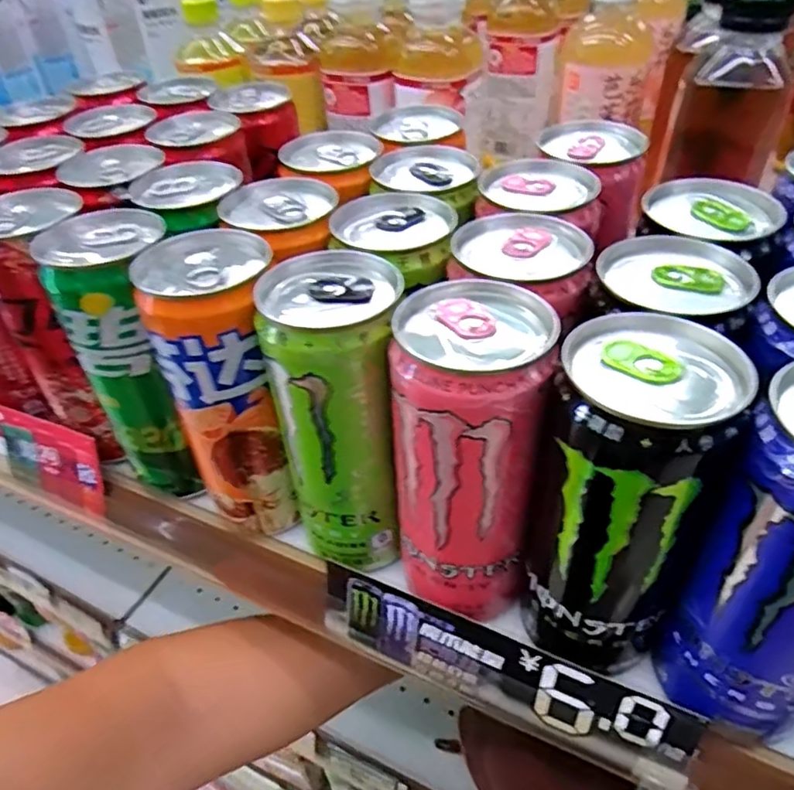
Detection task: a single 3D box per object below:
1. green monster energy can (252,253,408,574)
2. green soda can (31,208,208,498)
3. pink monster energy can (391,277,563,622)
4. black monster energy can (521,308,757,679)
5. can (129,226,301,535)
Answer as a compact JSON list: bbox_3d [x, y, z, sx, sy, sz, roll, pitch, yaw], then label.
[{"bbox_3d":[-0.023,0.012,0.266,0.056,0.133,0.054,-6,43,-2],"label":"green monster energy can"},{"bbox_3d":[-0.128,-0.016,0.312,0.055,0.137,0.059,-13,43,-9],"label":"green soda can"},{"bbox_3d":[0.027,0.026,0.244,0.055,0.127,0.059,6,44,12],"label":"pink monster energy can"},{"bbox_3d":[0.079,0.042,0.221,0.052,0.135,0.053,-3,43,2],"label":"black monster energy can"},{"bbox_3d":[-0.077,0.000,0.290,0.054,0.137,0.059,-6,43,-2],"label":"can"}]

